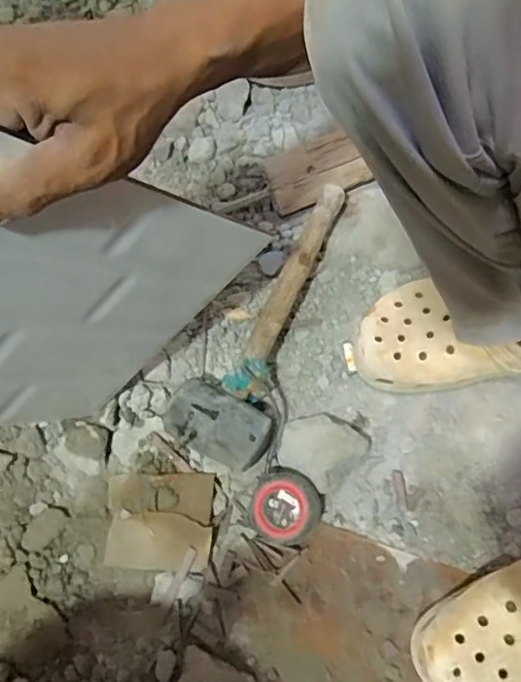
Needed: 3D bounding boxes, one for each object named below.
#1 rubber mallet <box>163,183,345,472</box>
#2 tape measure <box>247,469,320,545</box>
[{"bbox_3d":[0.006,-0.028,0.570,0.096,0.056,0.308,21,72,6],"label":"rubber mallet"},{"bbox_3d":[0.021,0.151,0.513,0.061,0.039,0.061,0,71,-1],"label":"tape measure"}]

